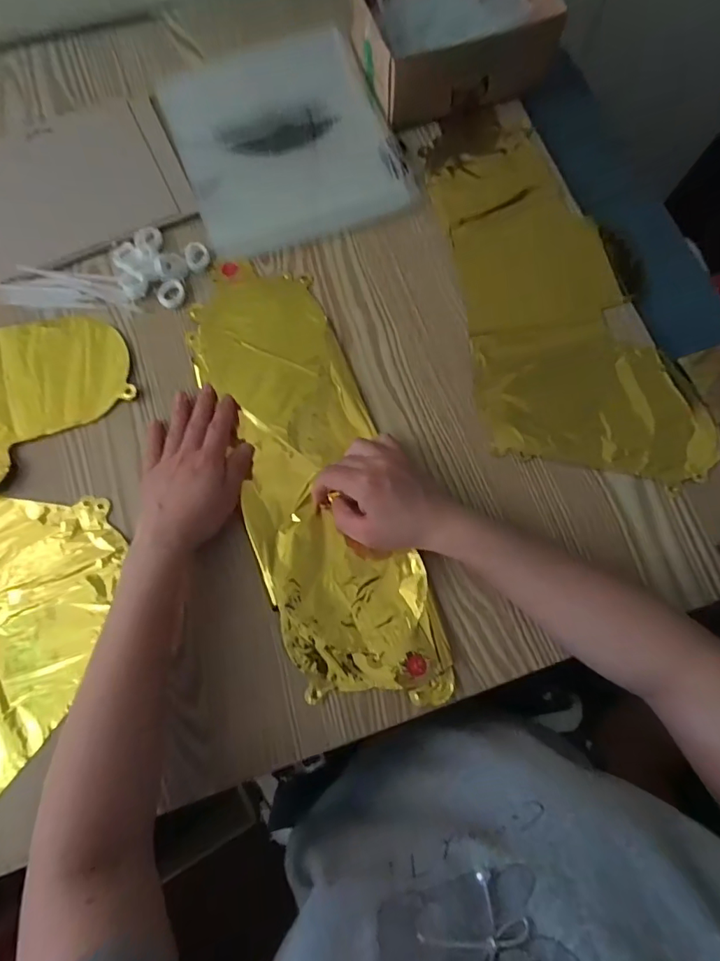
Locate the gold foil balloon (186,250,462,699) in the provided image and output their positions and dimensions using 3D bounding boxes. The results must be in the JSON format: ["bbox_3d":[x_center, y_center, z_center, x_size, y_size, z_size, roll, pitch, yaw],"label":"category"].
[{"bbox_3d":[-0.046,-0.013,0.422,0.128,0.010,0.412,-19,76,-5],"label":"gold foil balloon"}]

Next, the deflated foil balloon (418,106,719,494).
[{"bbox_3d":[0.191,-0.192,0.468,0.196,0.018,0.409,-11,77,-3],"label":"deflated foil balloon"}]

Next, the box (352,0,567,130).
[{"bbox_3d":[0.096,-0.466,0.497,0.195,0.058,0.145,-18,78,-5],"label":"box"}]

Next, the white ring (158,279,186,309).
[{"bbox_3d":[-0.181,-0.179,0.457,0.026,0.006,0.027,0,77,-1],"label":"white ring"}]

